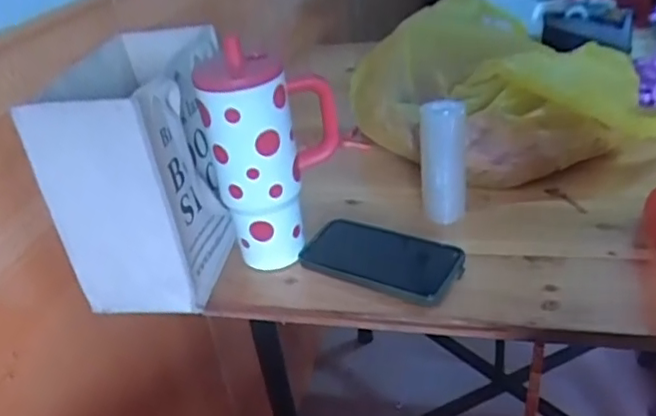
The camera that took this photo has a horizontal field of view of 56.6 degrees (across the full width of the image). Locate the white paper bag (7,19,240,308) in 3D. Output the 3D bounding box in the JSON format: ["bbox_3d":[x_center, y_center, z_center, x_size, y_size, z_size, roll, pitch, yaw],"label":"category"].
[{"bbox_3d":[-0.177,-0.045,0.627,0.131,0.211,0.217,-1,32,12],"label":"white paper bag"}]

